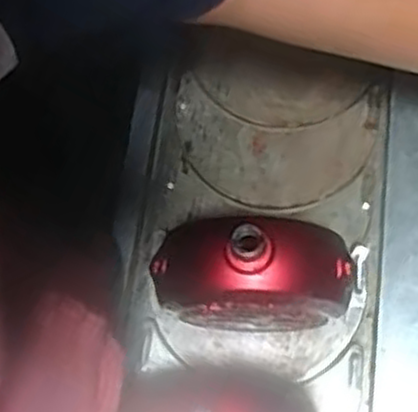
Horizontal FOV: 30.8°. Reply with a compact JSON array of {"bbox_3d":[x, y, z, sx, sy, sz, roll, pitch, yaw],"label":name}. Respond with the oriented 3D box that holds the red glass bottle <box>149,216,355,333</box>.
[{"bbox_3d":[0.030,0.054,0.544,0.133,0.161,0.059,0,67,0],"label":"red glass bottle"}]

